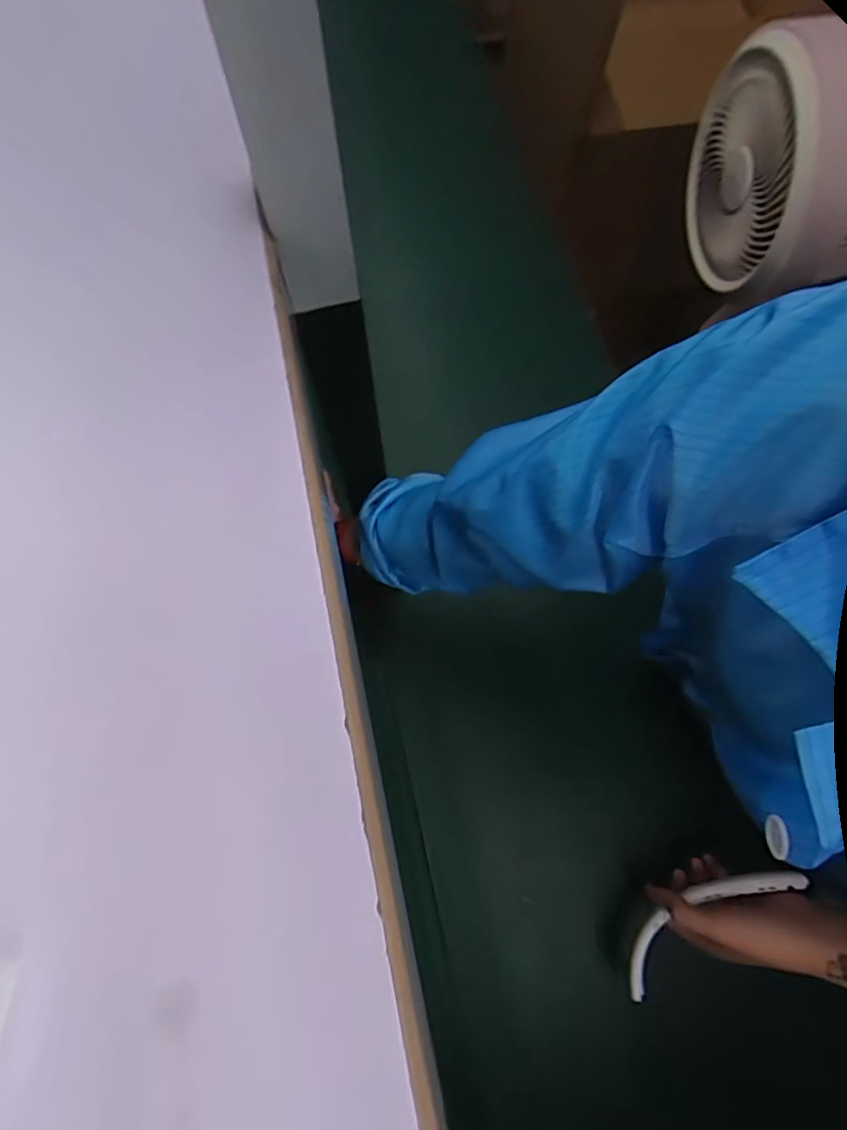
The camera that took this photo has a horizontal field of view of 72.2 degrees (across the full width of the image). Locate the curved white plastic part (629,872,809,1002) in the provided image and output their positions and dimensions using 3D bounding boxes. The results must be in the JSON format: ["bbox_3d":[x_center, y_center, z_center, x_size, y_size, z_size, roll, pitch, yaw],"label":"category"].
[{"bbox_3d":[0.246,0.308,0.510,0.177,0.024,0.038,-35,74,-1],"label":"curved white plastic part"}]

